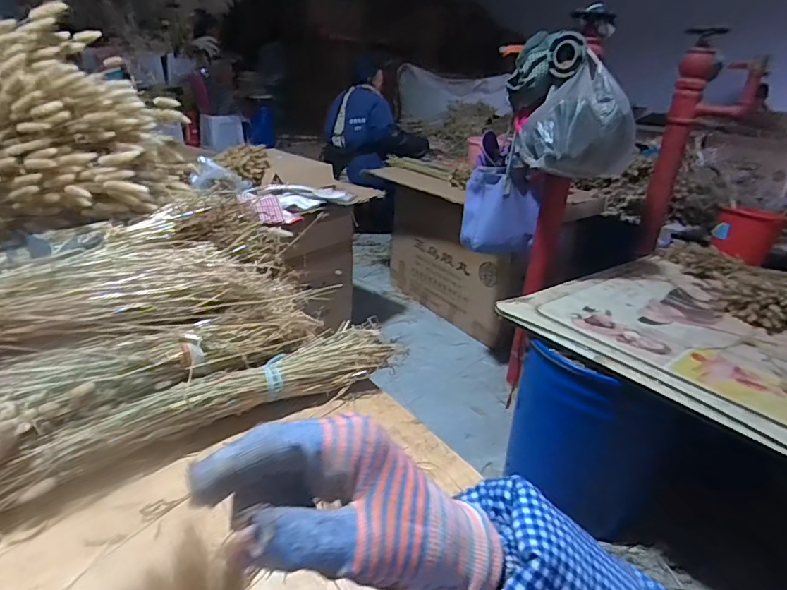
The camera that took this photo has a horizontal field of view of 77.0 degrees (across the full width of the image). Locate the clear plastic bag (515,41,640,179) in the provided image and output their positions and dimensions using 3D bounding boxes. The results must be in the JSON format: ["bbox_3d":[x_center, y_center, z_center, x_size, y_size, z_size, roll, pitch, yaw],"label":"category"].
[{"bbox_3d":[0.477,-0.449,1.292,0.263,0.248,0.201,20,30,29],"label":"clear plastic bag"}]

